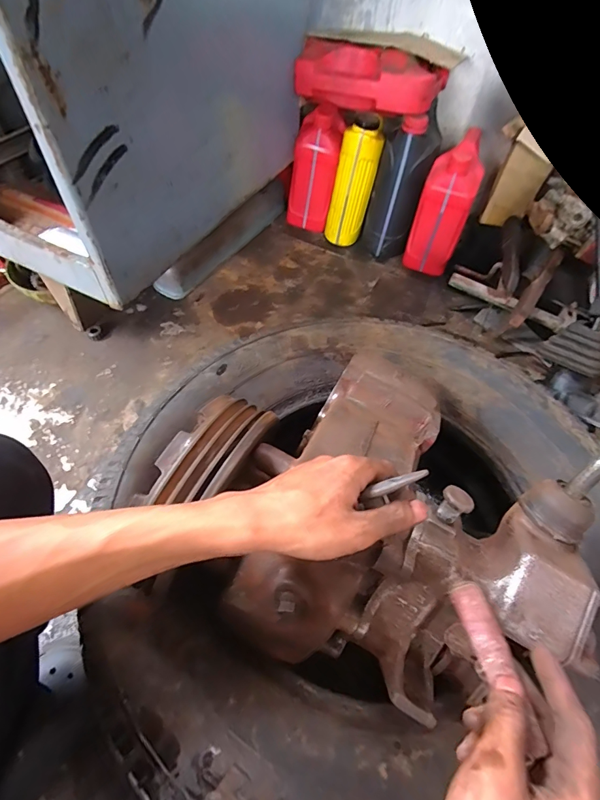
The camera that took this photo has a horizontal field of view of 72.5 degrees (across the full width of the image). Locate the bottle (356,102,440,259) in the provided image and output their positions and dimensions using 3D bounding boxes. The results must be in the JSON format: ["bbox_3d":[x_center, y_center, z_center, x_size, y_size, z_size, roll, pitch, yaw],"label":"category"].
[{"bbox_3d":[0.240,-0.511,0.992,0.121,0.304,0.153,19,56,9],"label":"bottle"}]

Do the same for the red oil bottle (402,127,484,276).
[{"bbox_3d":[0.345,-0.459,0.985,0.112,0.279,0.158,20,56,9],"label":"red oil bottle"}]

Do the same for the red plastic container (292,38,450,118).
[{"bbox_3d":[0.142,-0.656,0.833,0.299,0.088,0.130,13,55,5],"label":"red plastic container"}]

